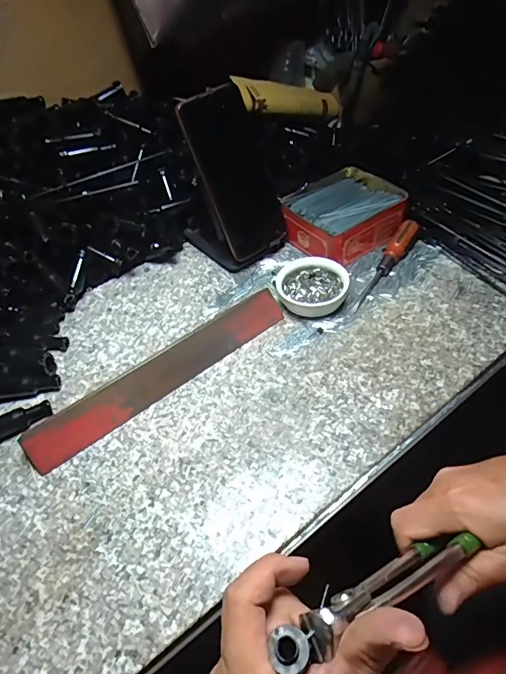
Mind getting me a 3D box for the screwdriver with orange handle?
[{"bbox_3d":[0.141,-0.078,0.476,0.019,0.024,0.140,25,56,26],"label":"screwdriver with orange handle"}]

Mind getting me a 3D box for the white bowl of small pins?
[{"bbox_3d":[0.060,-0.050,0.458,0.072,0.028,0.066,-3,48,4],"label":"white bowl of small pins"}]

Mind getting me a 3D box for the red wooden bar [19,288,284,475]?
[{"bbox_3d":[-0.079,0.030,0.406,0.256,0.024,0.027,-34,53,-22],"label":"red wooden bar"}]

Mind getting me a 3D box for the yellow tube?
[{"bbox_3d":[0.054,-0.356,0.666,0.203,0.038,0.042,-21,45,-41],"label":"yellow tube"}]

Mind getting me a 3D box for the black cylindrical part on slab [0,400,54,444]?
[{"bbox_3d":[-0.208,0.075,0.383,0.066,0.020,0.015,-29,51,-18],"label":"black cylindrical part on slab"}]

